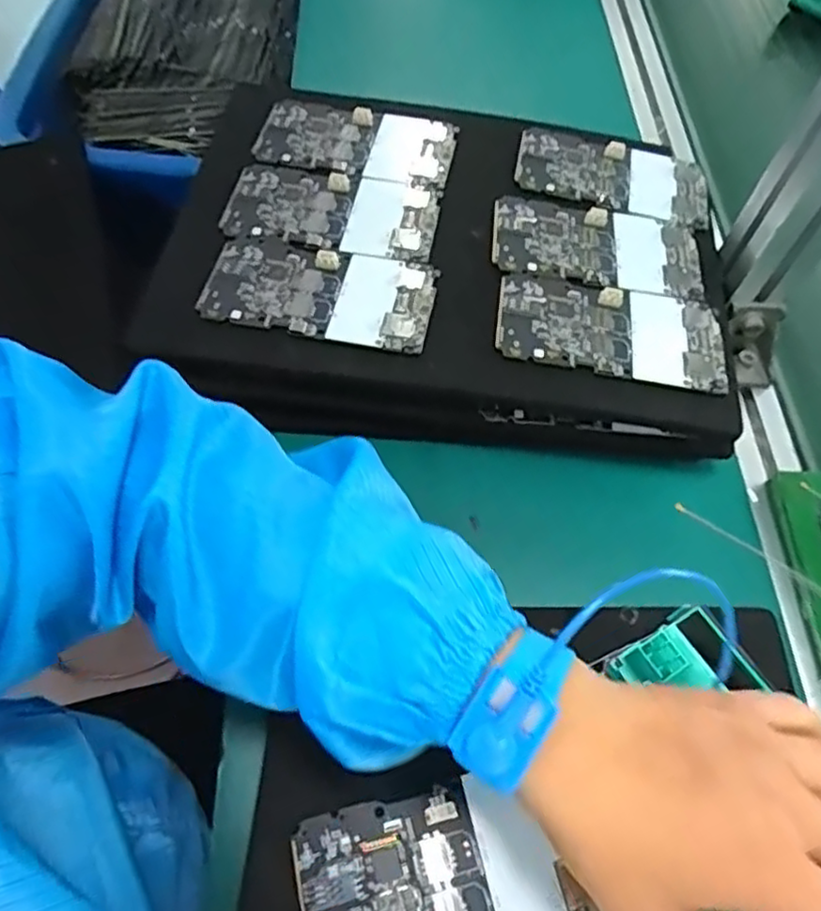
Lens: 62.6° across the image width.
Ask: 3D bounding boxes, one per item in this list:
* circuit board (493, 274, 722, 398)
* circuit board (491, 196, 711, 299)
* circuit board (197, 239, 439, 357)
[{"bbox_3d":[0.116,-0.073,0.388,0.129,0.005,0.065,10,60,2],"label":"circuit board"},{"bbox_3d":[0.116,-0.131,0.423,0.128,0.009,0.068,5,60,-1],"label":"circuit board"},{"bbox_3d":[-0.052,-0.096,0.393,0.129,0.006,0.064,12,61,3],"label":"circuit board"}]

